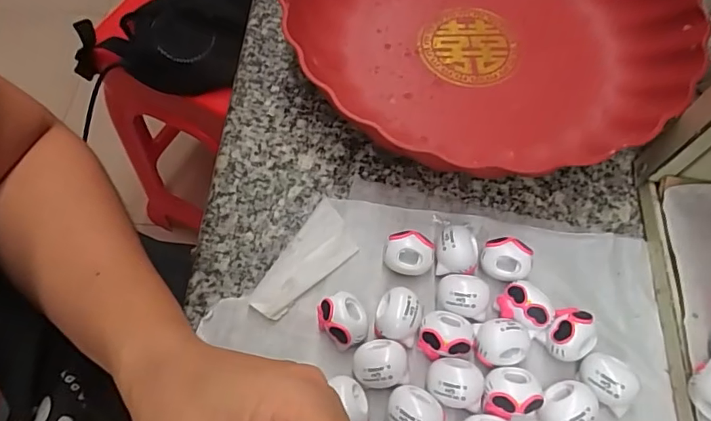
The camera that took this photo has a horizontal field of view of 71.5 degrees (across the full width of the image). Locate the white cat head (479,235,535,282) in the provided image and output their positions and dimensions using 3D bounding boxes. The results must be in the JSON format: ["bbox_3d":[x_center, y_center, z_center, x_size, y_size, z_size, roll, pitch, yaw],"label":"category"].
[{"bbox_3d":[0.077,0.025,0.251,0.024,0.017,0.019,17,65,10],"label":"white cat head"}]

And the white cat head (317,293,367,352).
[{"bbox_3d":[-0.006,0.054,0.237,0.022,0.017,0.025,-23,65,-10],"label":"white cat head"}]

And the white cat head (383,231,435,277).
[{"bbox_3d":[0.028,0.023,0.253,0.025,0.019,0.019,3,64,3],"label":"white cat head"}]

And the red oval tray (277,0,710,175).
[{"bbox_3d":[0.079,-0.128,0.316,0.242,0.043,0.224,0,63,2],"label":"red oval tray"}]

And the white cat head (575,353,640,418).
[{"bbox_3d":[0.116,0.080,0.227,0.019,0.021,0.026,-34,67,-14],"label":"white cat head"}]

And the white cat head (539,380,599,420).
[{"bbox_3d":[0.094,0.089,0.221,0.023,0.020,0.020,-35,68,-15],"label":"white cat head"}]

